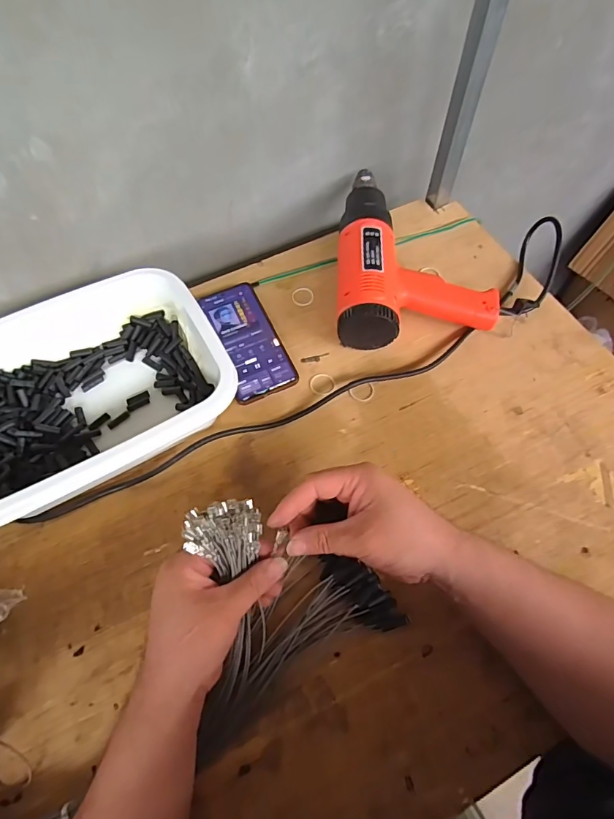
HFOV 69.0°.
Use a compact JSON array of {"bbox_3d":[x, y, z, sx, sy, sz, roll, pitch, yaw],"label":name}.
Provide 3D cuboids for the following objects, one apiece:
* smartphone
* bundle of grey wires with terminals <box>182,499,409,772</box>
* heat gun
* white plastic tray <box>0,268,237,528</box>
[{"bbox_3d":[-0.071,-0.087,0.545,0.073,0.012,0.164,-20,64,-8],"label":"smartphone"},{"bbox_3d":[-0.034,0.156,0.368,0.190,0.110,0.150,-29,65,-13],"label":"bundle of grey wires with terminals"},{"bbox_3d":[0.131,-0.202,0.565,0.188,0.072,0.273,1,63,2],"label":"heat gun"},{"bbox_3d":[-0.236,-0.019,0.471,0.282,0.089,0.220,-28,65,-12],"label":"white plastic tray"}]

